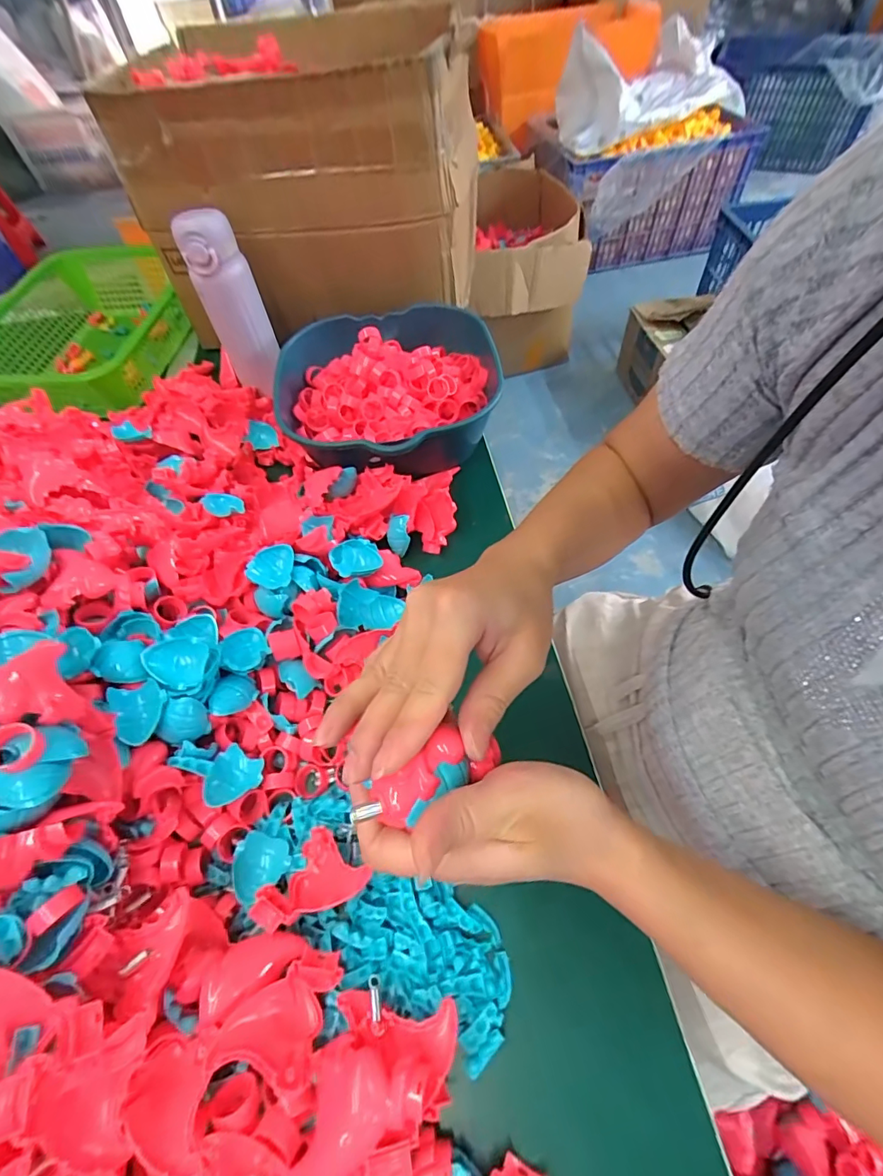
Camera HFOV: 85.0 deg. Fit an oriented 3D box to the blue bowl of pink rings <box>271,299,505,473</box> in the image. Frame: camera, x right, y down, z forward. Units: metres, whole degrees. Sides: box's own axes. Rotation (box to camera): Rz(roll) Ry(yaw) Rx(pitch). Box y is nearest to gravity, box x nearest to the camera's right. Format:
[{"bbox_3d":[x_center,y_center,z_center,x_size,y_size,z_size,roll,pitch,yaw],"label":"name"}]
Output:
[{"bbox_3d":[-0.055,-0.229,0.567,0.247,0.084,0.245,-2,56,3],"label":"blue bowl of pink rings"}]

